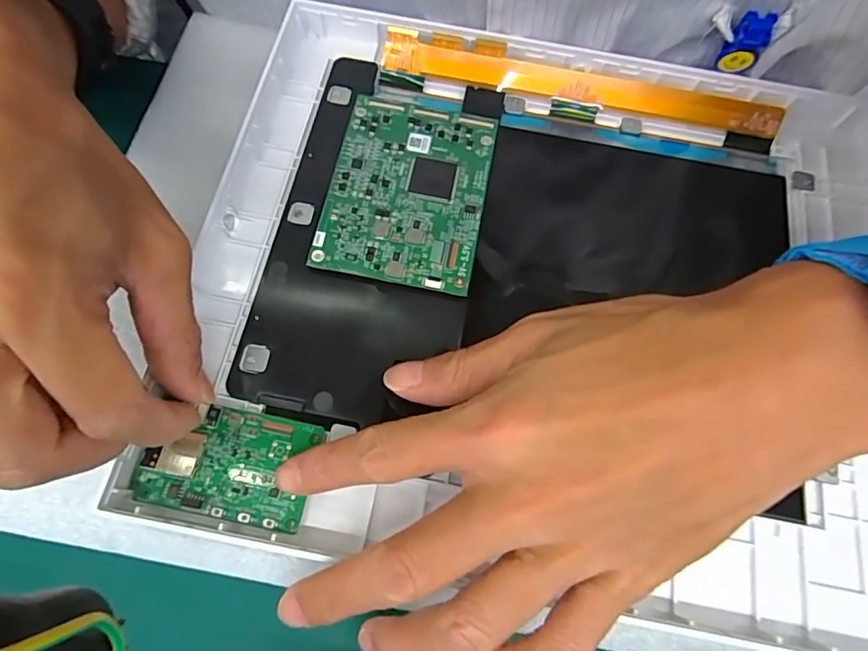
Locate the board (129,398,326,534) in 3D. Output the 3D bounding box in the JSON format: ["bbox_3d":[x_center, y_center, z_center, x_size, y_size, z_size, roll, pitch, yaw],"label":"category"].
[{"bbox_3d":[-0.077,0.051,0.195,0.062,0.005,0.039,10,71,4],"label":"board"}]

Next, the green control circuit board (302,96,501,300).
[{"bbox_3d":[-0.012,-0.062,0.236,0.069,0.006,0.092,11,70,2],"label":"green control circuit board"}]

